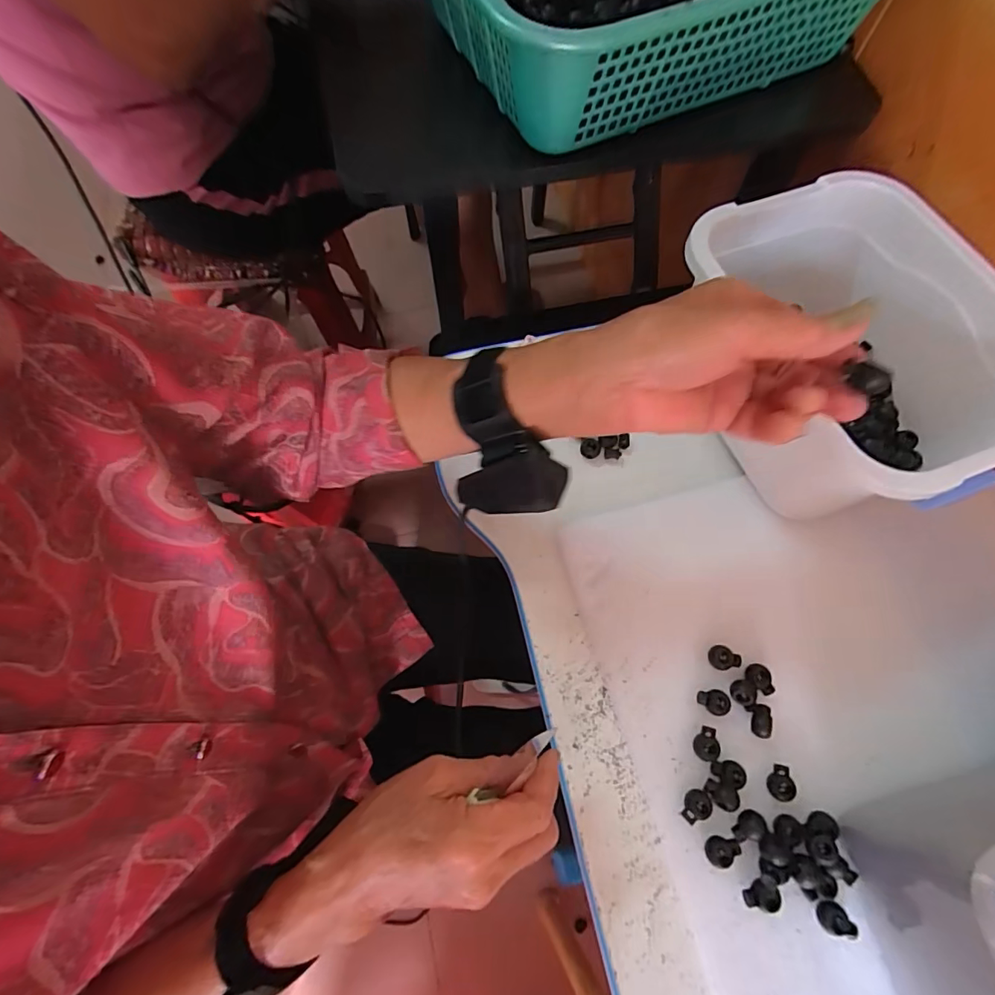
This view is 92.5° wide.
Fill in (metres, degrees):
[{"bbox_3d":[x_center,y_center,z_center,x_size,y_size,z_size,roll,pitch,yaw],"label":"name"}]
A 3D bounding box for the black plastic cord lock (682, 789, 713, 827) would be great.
[{"bbox_3d":[0.135,0.212,0.325,0.022,0.010,0.016,-41,76,-13],"label":"black plastic cord lock"}]

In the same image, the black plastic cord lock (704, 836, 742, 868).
[{"bbox_3d":[0.150,0.235,0.317,0.021,0.008,0.016,4,71,1],"label":"black plastic cord lock"}]

